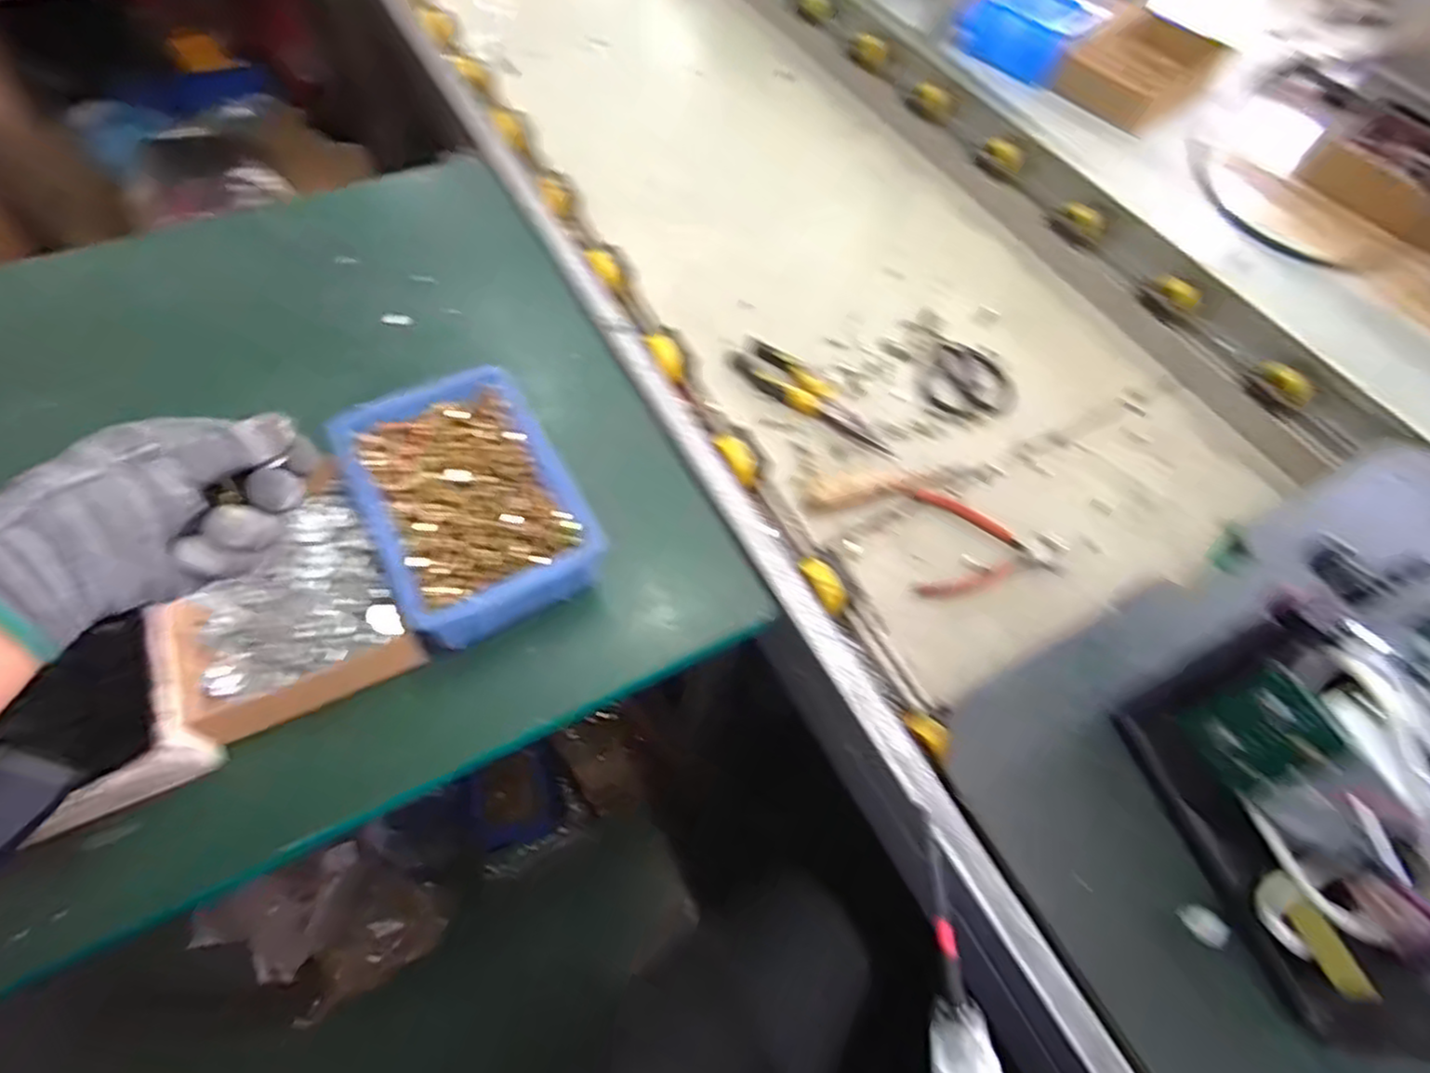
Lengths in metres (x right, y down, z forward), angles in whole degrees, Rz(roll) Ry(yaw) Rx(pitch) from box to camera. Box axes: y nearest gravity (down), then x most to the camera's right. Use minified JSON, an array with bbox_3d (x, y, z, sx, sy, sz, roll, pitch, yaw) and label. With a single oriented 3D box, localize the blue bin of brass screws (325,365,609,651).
[{"bbox_3d":[-0.182,-0.028,0.533,0.137,0.047,0.196,-26,65,-18],"label":"blue bin of brass screws"}]

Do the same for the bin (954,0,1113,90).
[{"bbox_3d":[0.413,-0.667,0.949,0.148,0.089,0.097,40,65,18],"label":"bin"}]

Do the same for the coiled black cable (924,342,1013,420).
[{"bbox_3d":[0.275,-0.168,0.772,0.095,0.005,0.100,22,60,8],"label":"coiled black cable"}]

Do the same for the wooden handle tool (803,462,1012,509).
[{"bbox_3d":[0.184,-0.057,0.692,0.200,0.020,0.034,-11,61,-11],"label":"wooden handle tool"}]

